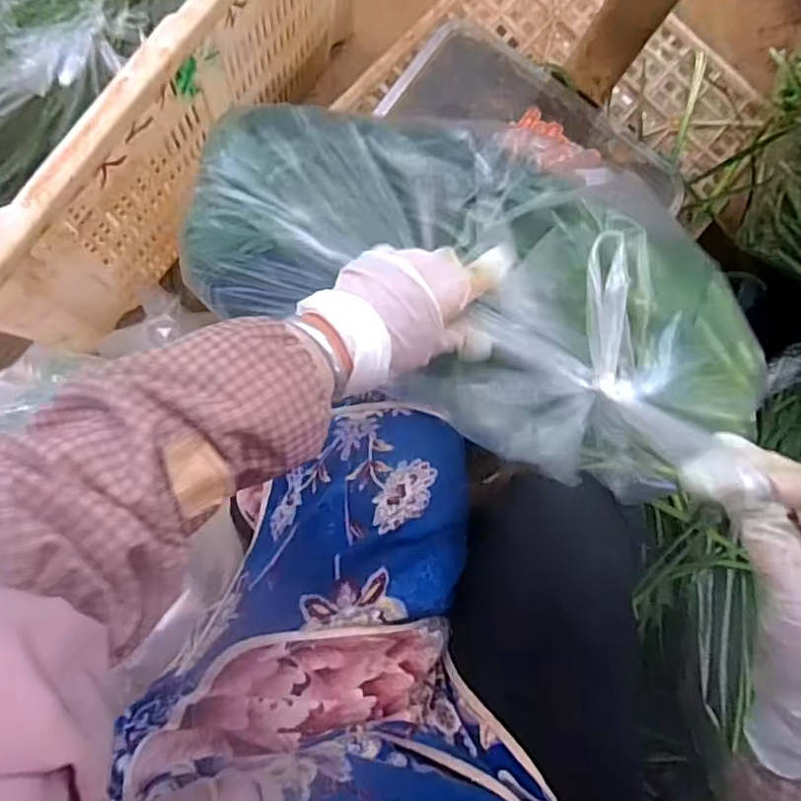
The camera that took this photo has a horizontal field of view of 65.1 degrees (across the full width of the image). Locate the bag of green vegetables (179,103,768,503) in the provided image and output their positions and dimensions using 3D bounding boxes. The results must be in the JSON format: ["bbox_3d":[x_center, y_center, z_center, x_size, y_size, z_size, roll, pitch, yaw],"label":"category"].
[{"bbox_3d":[0.055,-0.083,0.440,0.428,0.134,0.218,29,84,-4],"label":"bag of green vegetables"}]

